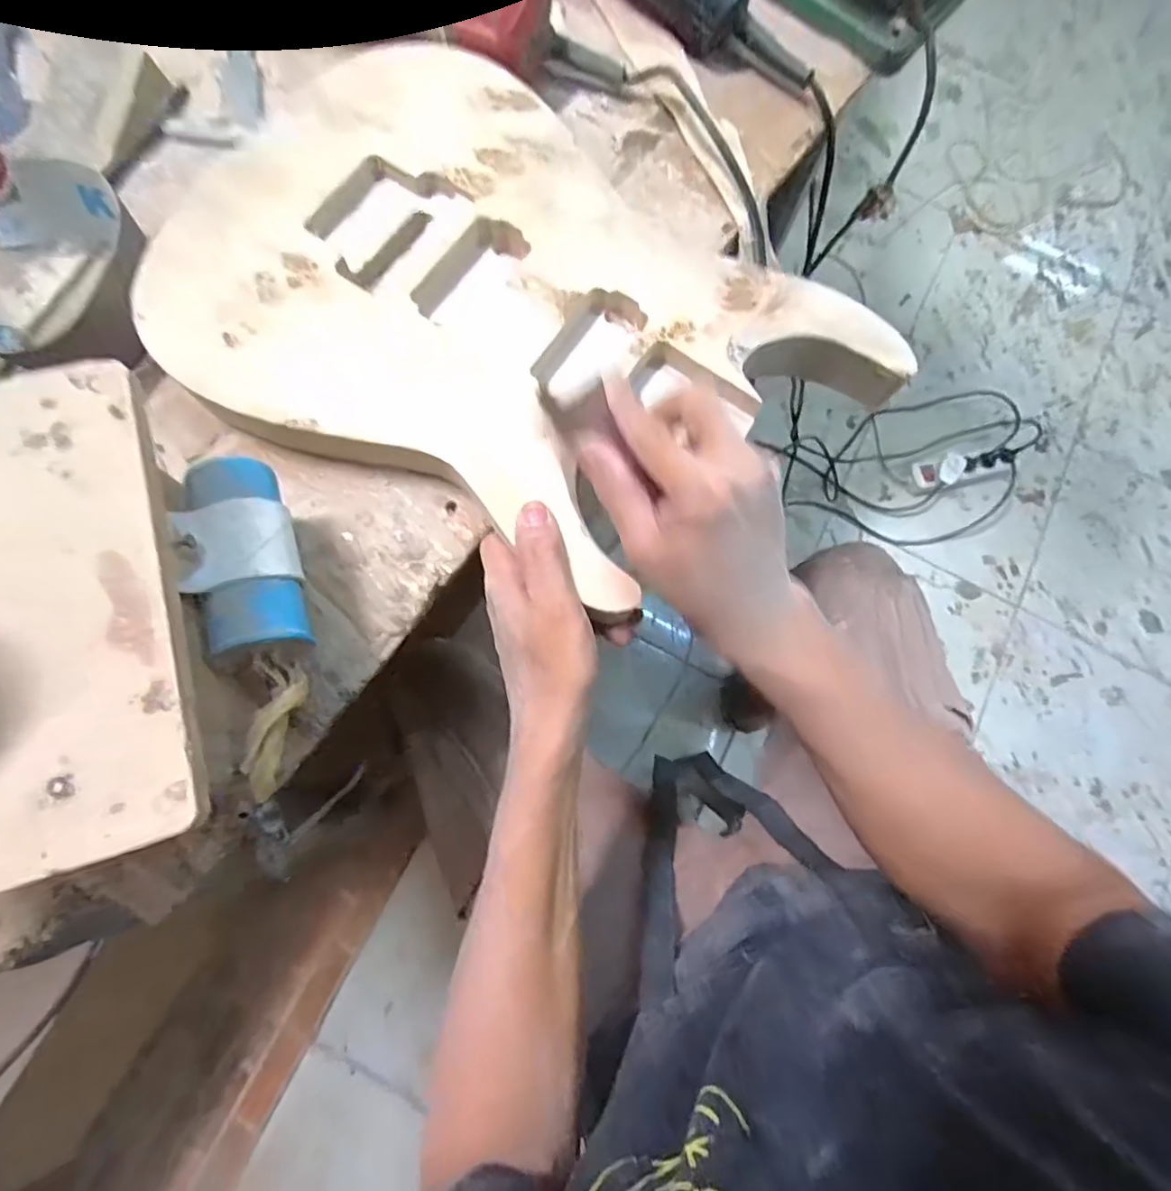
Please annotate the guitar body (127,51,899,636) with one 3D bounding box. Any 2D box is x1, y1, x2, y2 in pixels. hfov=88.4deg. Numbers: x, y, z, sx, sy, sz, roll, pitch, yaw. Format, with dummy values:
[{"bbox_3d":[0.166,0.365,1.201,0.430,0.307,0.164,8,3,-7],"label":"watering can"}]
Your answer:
[{"bbox_3d":[-0.045,-0.168,0.375,0.405,0.038,0.283,35,81,6],"label":"guitar body"}]

